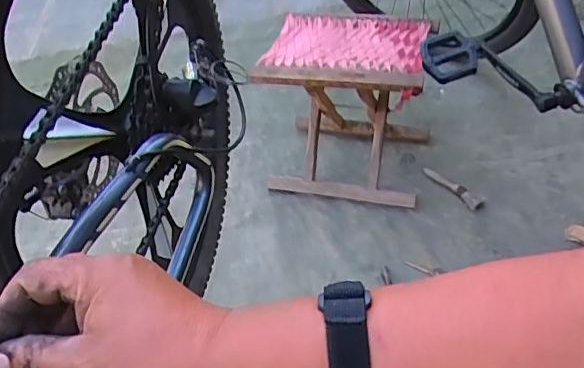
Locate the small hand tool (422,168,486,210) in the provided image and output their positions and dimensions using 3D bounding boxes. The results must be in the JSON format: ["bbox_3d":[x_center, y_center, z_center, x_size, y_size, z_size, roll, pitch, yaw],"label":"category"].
[{"bbox_3d":[0.332,0.007,1.163,0.038,0.016,0.166,-31,46,-21],"label":"small hand tool"}]

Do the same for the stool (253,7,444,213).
[{"bbox_3d":[0.120,-0.151,1.196,0.317,0.333,0.263,6,45,17],"label":"stool"}]

